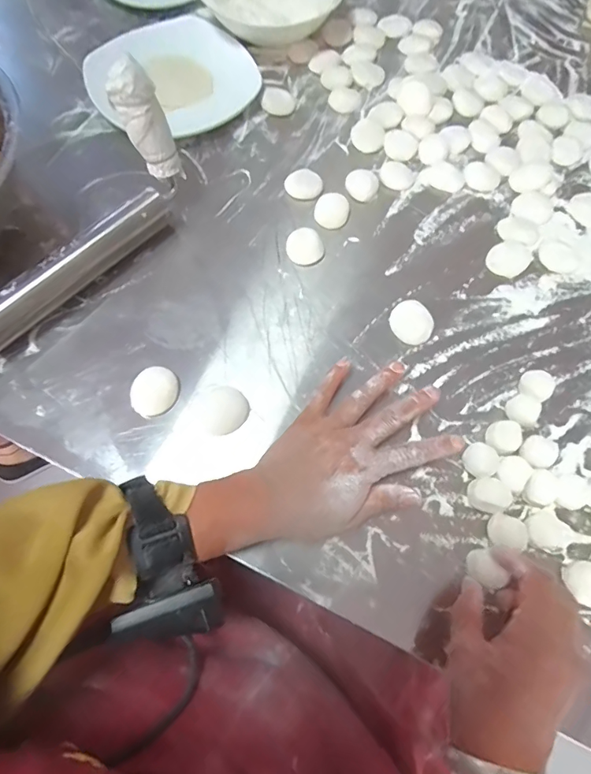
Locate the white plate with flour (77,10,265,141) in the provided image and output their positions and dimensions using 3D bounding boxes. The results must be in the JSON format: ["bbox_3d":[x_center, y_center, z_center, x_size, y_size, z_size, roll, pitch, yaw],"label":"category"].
[{"bbox_3d":[-0.141,-0.355,0.511,0.175,0.024,0.175,-33,74,-13],"label":"white plate with flour"}]

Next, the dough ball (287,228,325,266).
[{"bbox_3d":[0.009,-0.138,0.444,0.036,0.004,0.039,1,69,-2],"label":"dough ball"}]

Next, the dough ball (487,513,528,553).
[{"bbox_3d":[0.161,0.111,0.345,0.027,0.021,0.023,18,70,5],"label":"dough ball"}]

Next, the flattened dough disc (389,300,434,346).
[{"bbox_3d":[0.107,-0.060,0.417,0.038,0.006,0.041,1,69,-2],"label":"flattened dough disc"}]

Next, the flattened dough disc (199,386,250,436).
[{"bbox_3d":[-0.061,0.020,0.381,0.038,0.004,0.042,39,73,12],"label":"flattened dough disc"}]

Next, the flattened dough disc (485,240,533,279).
[{"bbox_3d":[0.211,-0.127,0.447,0.045,0.004,0.036,-38,75,-14],"label":"flattened dough disc"}]

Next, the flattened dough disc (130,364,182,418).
[{"bbox_3d":[-0.121,0.004,0.385,0.039,0.009,0.043,17,70,4],"label":"flattened dough disc"}]

